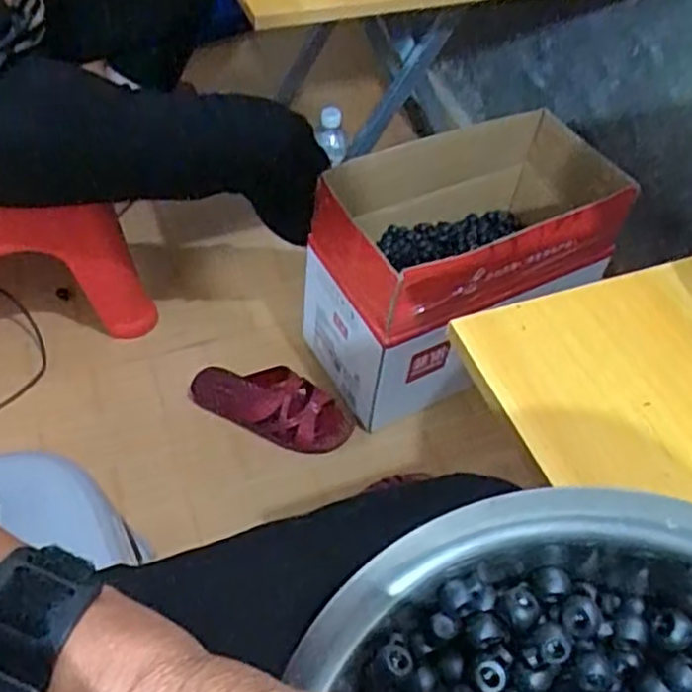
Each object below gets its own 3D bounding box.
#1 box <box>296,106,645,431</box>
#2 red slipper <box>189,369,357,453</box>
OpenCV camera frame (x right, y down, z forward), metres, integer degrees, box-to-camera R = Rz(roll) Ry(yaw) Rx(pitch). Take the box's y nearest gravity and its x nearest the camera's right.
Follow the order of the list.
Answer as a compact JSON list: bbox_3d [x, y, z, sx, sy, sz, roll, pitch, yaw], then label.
[{"bbox_3d":[0.161,-0.114,1.017,0.400,0.276,0.231,-18,55,-19],"label":"box"},{"bbox_3d":[-0.106,0.081,1.011,0.235,0.052,0.092,18,52,9],"label":"red slipper"}]

